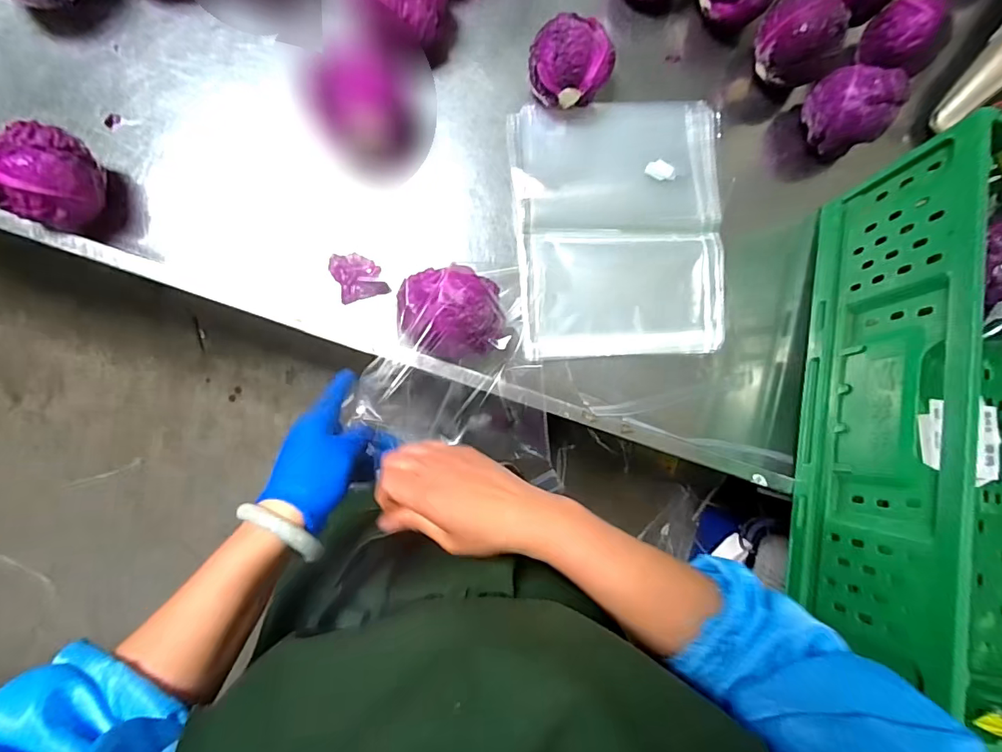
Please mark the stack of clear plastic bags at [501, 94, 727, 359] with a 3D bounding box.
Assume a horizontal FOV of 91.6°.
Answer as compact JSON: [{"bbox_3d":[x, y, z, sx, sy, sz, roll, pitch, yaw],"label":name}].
[{"bbox_3d":[0.160,-0.198,0.658,0.276,0.018,0.338,-2,88,-5],"label":"stack of clear plastic bags"}]

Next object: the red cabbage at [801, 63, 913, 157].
[{"bbox_3d":[0.458,-0.351,0.630,0.089,0.081,0.102,-39,92,-5],"label":"red cabbage"}]

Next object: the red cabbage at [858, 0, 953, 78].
[{"bbox_3d":[0.529,-0.443,0.641,0.075,0.079,0.093,-41,92,-5],"label":"red cabbage"}]

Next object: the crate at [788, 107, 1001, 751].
[{"bbox_3d":[0.620,0.076,0.567,0.421,0.246,0.609,10,87,-4],"label":"crate"}]

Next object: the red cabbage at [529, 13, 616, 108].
[{"bbox_3d":[0.086,-0.392,0.616,0.099,0.093,0.095,0,88,-5],"label":"red cabbage"}]

